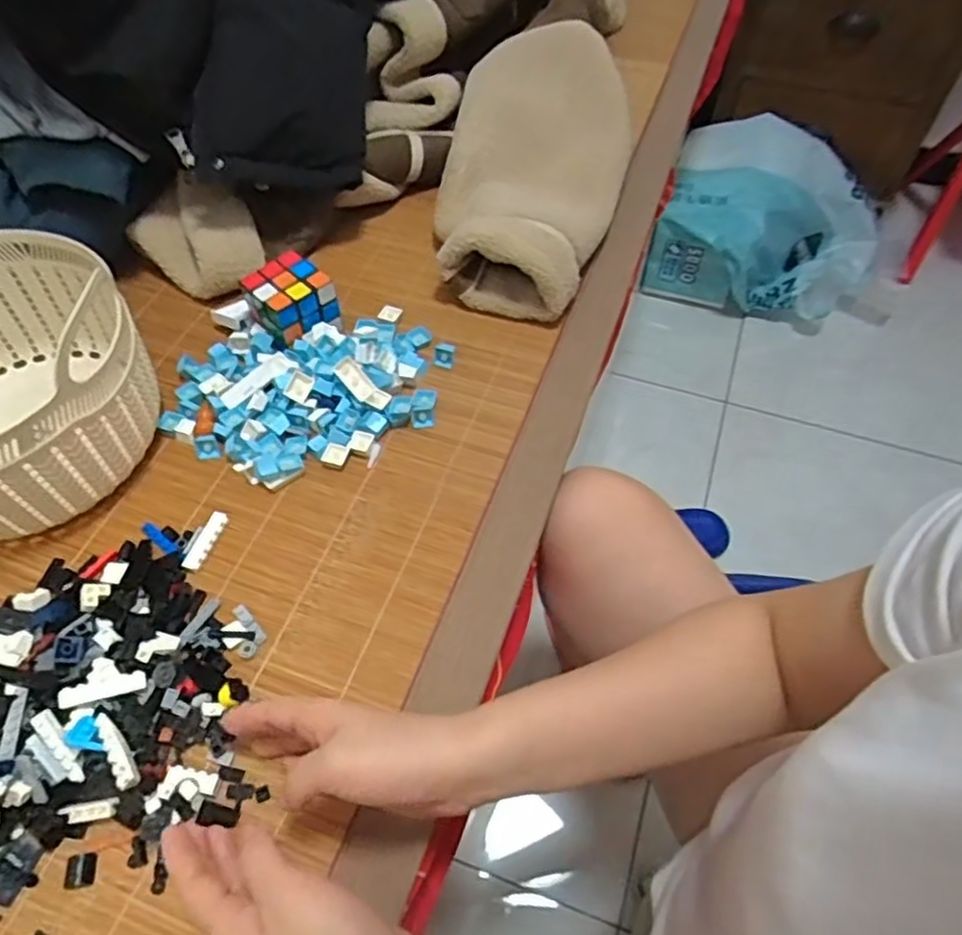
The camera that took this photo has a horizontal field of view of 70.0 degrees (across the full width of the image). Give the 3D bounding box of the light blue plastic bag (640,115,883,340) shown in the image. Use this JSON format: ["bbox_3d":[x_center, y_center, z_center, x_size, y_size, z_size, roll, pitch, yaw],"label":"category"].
[{"bbox_3d":[0.541,-0.443,1.258,0.431,0.197,0.314,12,56,8],"label":"light blue plastic bag"}]

